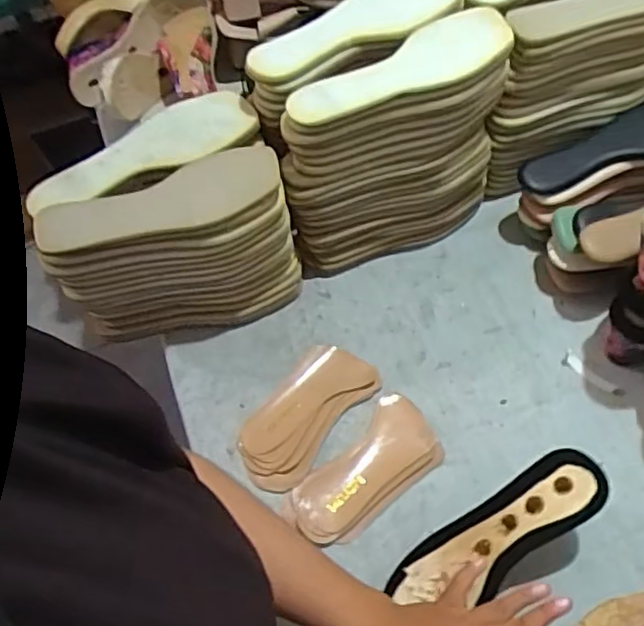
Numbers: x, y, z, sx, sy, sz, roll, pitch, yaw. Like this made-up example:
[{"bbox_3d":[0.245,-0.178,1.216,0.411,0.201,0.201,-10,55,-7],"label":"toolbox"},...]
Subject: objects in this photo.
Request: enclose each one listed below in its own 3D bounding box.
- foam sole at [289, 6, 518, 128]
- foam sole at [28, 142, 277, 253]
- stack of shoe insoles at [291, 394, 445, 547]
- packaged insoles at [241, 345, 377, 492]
[{"bbox_3d":[0.080,-0.238,0.642,0.241,0.021,0.076,-27,59,-8],"label":"foam sole"},{"bbox_3d":[-0.157,-0.108,0.632,0.235,0.011,0.081,-16,58,-6],"label":"foam sole"},{"bbox_3d":[0.043,0.159,0.658,0.165,0.027,0.080,-36,62,-17],"label":"stack of shoe insoles"},{"bbox_3d":[-0.019,0.108,0.702,0.084,0.015,0.172,33,66,22],"label":"packaged insoles"}]

